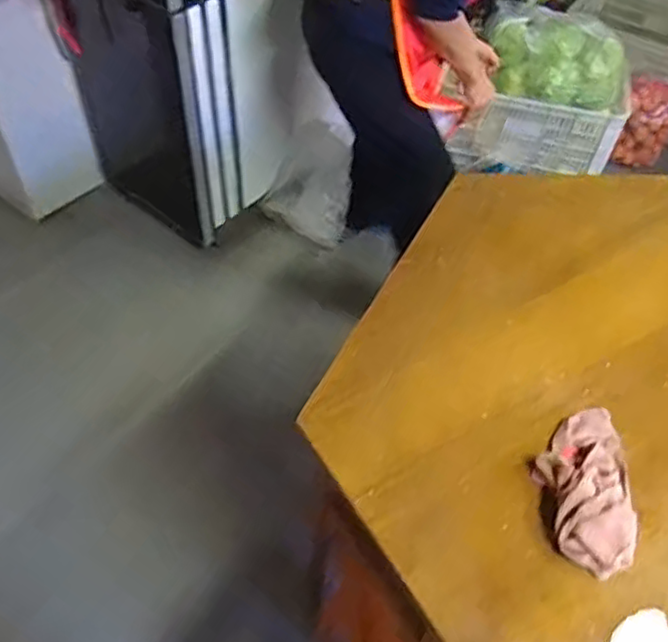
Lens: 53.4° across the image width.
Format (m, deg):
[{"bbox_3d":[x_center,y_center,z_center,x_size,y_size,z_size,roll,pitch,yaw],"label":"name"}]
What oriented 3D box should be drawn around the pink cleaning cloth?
[{"bbox_3d":[0.313,0.191,0.824,0.114,0.043,0.230,8,51,3],"label":"pink cleaning cloth"}]

